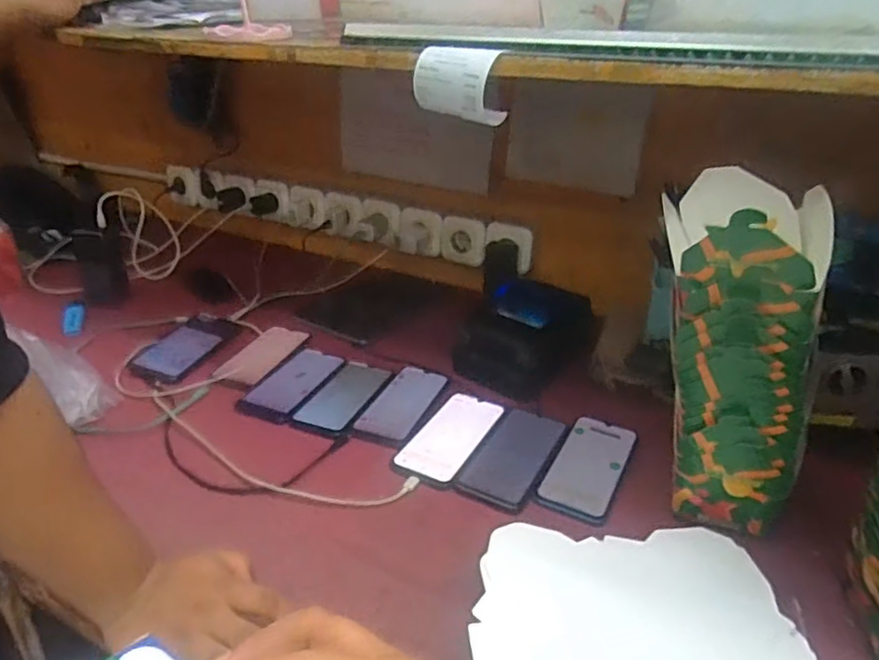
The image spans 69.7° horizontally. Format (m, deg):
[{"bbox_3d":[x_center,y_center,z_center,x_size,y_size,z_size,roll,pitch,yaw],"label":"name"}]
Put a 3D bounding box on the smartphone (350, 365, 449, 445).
[{"bbox_3d":[-0.045,0.094,0.825,0.075,0.010,0.172,12,28,19],"label":"smartphone"}]

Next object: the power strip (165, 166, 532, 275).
[{"bbox_3d":[-0.217,-0.211,1.176,0.798,0.080,0.103,14,29,22],"label":"power strip"}]

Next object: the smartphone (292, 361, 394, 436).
[{"bbox_3d":[-0.123,0.086,0.830,0.076,0.015,0.153,13,29,20],"label":"smartphone"}]

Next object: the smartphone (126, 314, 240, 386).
[{"bbox_3d":[-0.372,0.022,0.932,0.084,0.013,0.177,9,27,12],"label":"smartphone"}]

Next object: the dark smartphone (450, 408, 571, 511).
[{"bbox_3d":[0.088,0.146,0.737,0.080,0.010,0.178,15,29,24],"label":"dark smartphone"}]

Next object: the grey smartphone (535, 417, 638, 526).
[{"bbox_3d":[0.173,0.154,0.726,0.080,0.016,0.172,15,29,23],"label":"grey smartphone"}]

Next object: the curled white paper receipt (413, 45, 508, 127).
[{"bbox_3d":[0.021,-0.239,0.615,0.085,0.062,0.044,20,31,30],"label":"curled white paper receipt"}]

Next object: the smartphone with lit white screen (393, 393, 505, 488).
[{"bbox_3d":[0.014,0.129,0.765,0.078,0.013,0.170,15,29,23],"label":"smartphone with lit white screen"}]

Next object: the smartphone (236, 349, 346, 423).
[{"bbox_3d":[-0.195,0.069,0.853,0.084,0.014,0.158,14,29,22],"label":"smartphone"}]

